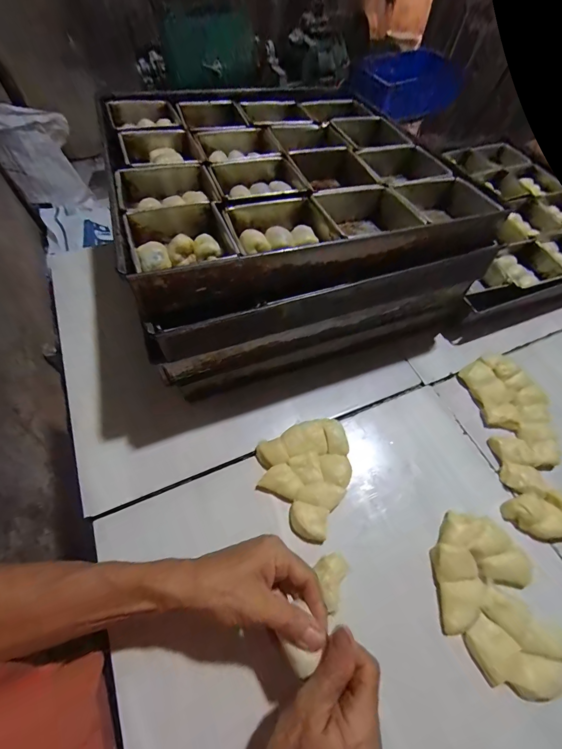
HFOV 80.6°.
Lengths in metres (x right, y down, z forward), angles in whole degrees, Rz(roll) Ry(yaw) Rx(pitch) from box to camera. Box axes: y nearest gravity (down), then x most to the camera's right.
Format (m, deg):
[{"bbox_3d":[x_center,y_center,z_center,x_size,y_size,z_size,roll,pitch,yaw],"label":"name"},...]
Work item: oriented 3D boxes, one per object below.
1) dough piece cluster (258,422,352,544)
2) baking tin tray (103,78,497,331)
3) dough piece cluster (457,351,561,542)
[{"bbox_3d":[0.041,0.121,0.426,0.127,0.025,0.121,-39,67,-20],"label":"dough piece cluster"},{"bbox_3d":[0.004,-0.303,0.462,0.436,0.074,0.456,-16,61,-8],"label":"baking tin tray"},{"bbox_3d":[0.332,0.082,0.460,0.103,0.024,0.260,0,60,1],"label":"dough piece cluster"}]

